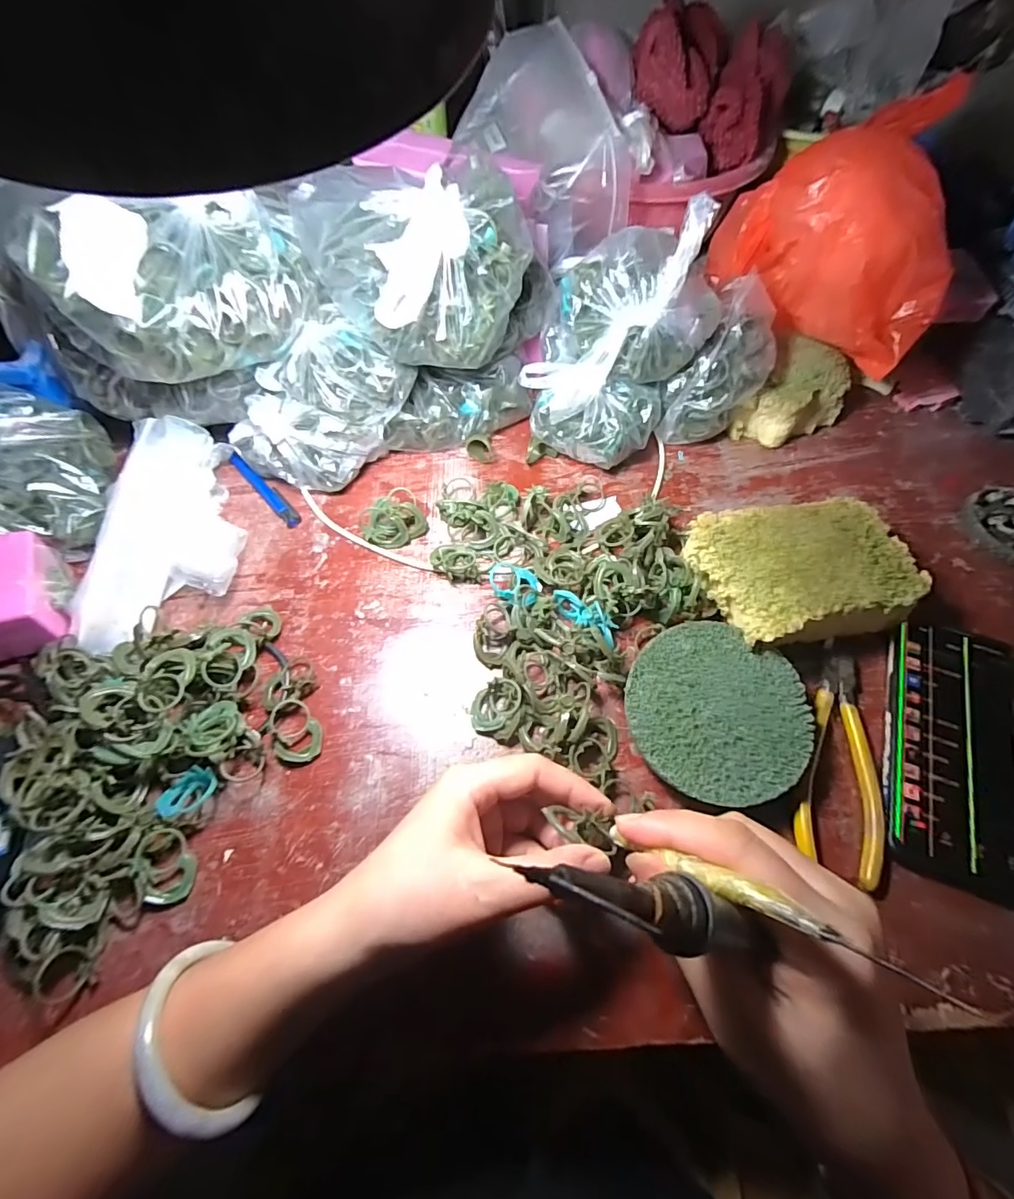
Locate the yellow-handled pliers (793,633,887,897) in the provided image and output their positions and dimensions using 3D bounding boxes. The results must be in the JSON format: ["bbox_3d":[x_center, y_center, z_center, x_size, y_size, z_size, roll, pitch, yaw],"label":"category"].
[{"bbox_3d":[0.213,0.094,0.306,0.045,0.010,0.141,22,68,9],"label":"yellow-handled pliers"}]

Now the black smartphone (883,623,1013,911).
[{"bbox_3d":[0.289,0.094,0.307,0.089,0.007,0.162,20,68,9],"label":"black smartphone"}]

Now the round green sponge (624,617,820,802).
[{"bbox_3d":[0.128,0.070,0.308,0.106,0.023,0.105,0,66,0],"label":"round green sponge"}]

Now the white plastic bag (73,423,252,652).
[{"bbox_3d":[-0.244,-0.050,0.355,0.098,0.044,0.168,-3,64,-2],"label":"white plastic bag"}]

